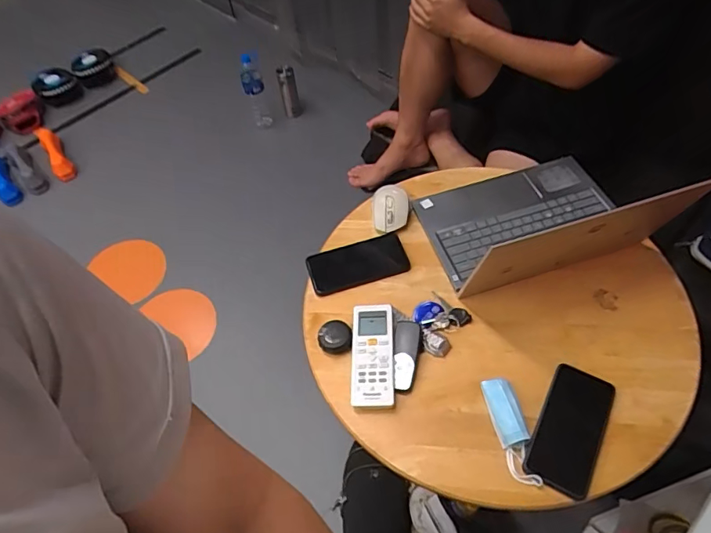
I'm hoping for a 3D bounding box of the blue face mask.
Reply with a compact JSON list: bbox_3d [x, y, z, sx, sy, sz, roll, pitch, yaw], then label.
[{"bbox_3d":[0.206,0.214,0.645,0.038,0.032,0.137,-12,56,-4],"label":"blue face mask"}]

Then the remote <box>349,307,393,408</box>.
[{"bbox_3d":[0.025,0.129,0.728,0.061,0.022,0.161,0,55,3],"label":"remote"}]

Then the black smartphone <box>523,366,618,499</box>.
[{"bbox_3d":[0.287,0.212,0.651,0.079,0.012,0.170,25,60,19],"label":"black smartphone"}]

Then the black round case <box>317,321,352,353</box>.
[{"bbox_3d":[-0.029,0.107,0.751,0.049,0.020,0.045,-2,55,2],"label":"black round case"}]

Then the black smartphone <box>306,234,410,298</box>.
[{"bbox_3d":[0.005,-0.003,0.840,0.166,0.017,0.082,-15,56,-7],"label":"black smartphone"}]

